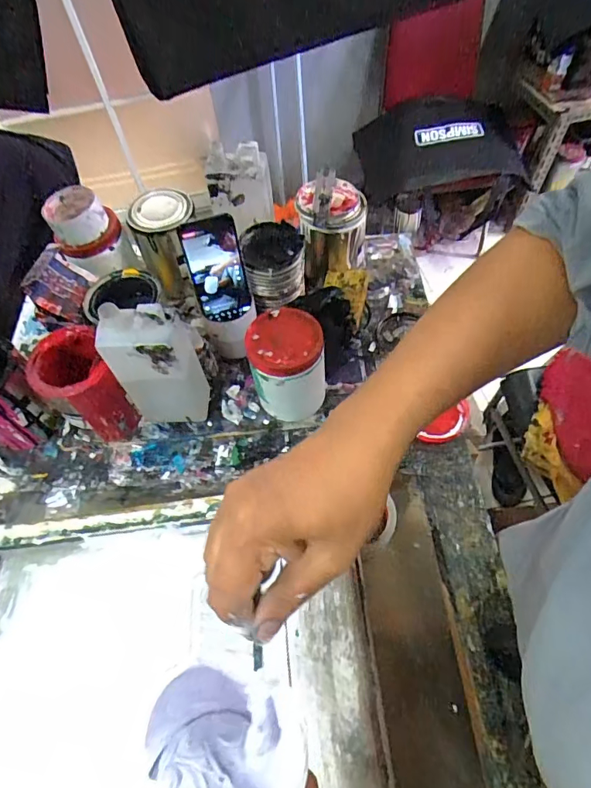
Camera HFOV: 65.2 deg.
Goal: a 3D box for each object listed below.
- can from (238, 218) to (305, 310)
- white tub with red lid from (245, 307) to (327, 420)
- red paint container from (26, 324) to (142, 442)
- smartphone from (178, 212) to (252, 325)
[{"bbox_3d":[-0.035,-0.208,0.731,0.090,0.101,0.088,-2,58,3],"label":"can"},{"bbox_3d":[-0.009,-0.031,0.659,0.097,0.159,0.095,-2,58,3],"label":"white tub with red lid"},{"bbox_3d":[-0.294,0.001,0.663,0.089,0.170,0.105,-29,60,-13],"label":"red paint container"},{"bbox_3d":[-0.113,-0.175,0.661,0.078,0.156,0.008,-12,45,-2],"label":"smartphone"}]

